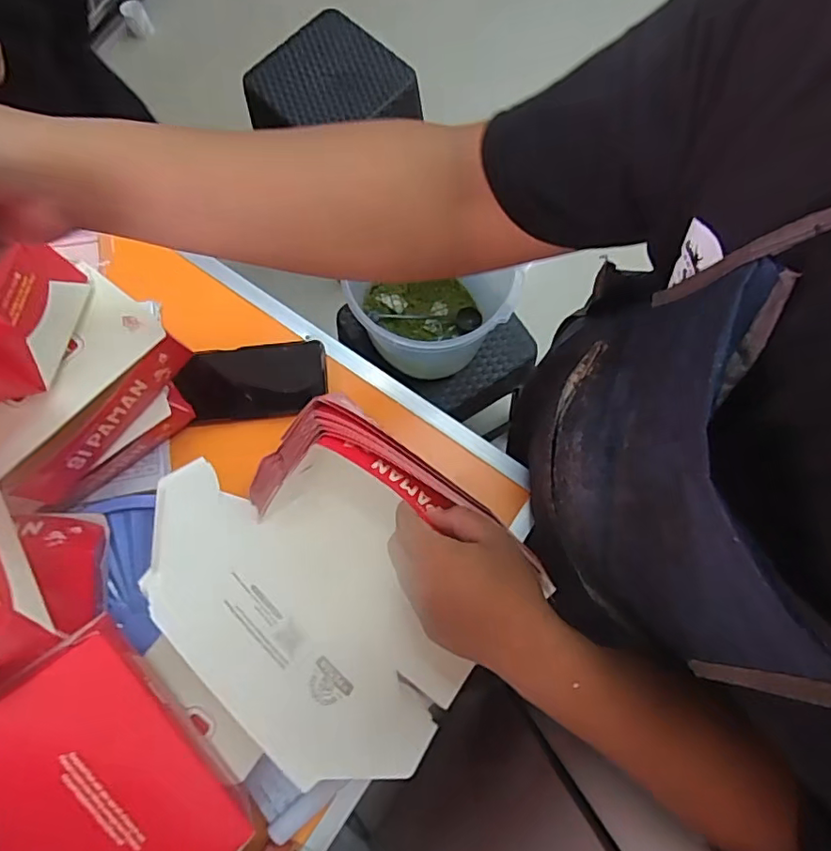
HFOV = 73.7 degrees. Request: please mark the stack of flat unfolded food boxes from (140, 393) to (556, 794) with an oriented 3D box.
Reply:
[{"bbox_3d":[-0.071,0.126,0.468,0.211,0.110,0.290,-41,79,-8],"label":"stack of flat unfolded food boxes"}]

